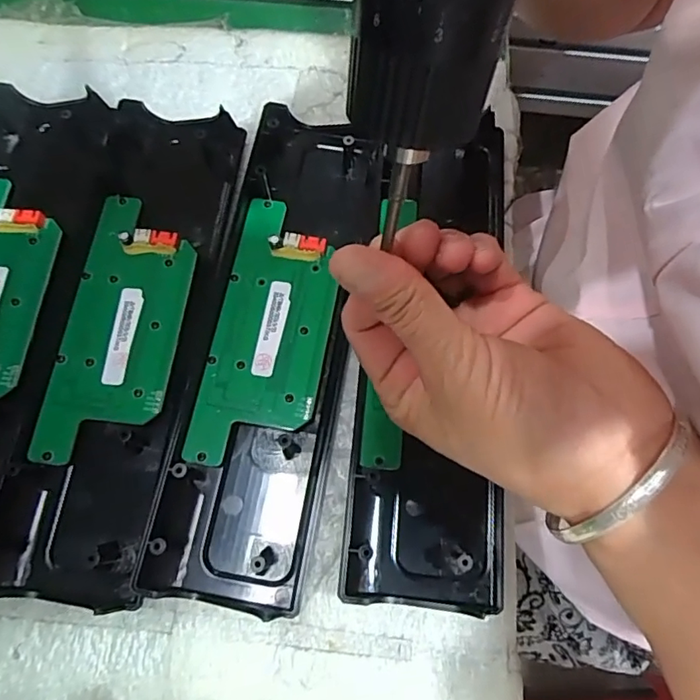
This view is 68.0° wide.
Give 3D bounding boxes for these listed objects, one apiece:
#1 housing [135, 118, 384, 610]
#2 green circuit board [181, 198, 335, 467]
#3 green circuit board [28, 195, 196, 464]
[{"bbox_3d":[-0.036,-0.010,0.255,0.073,0.020,0.245,8,72,2],"label":"housing"},{"bbox_3d":[-0.040,-0.012,0.251,0.052,0.009,0.134,8,72,2],"label":"green circuit board"},{"bbox_3d":[-0.111,-0.015,0.250,0.055,0.008,0.133,5,72,1],"label":"green circuit board"}]

